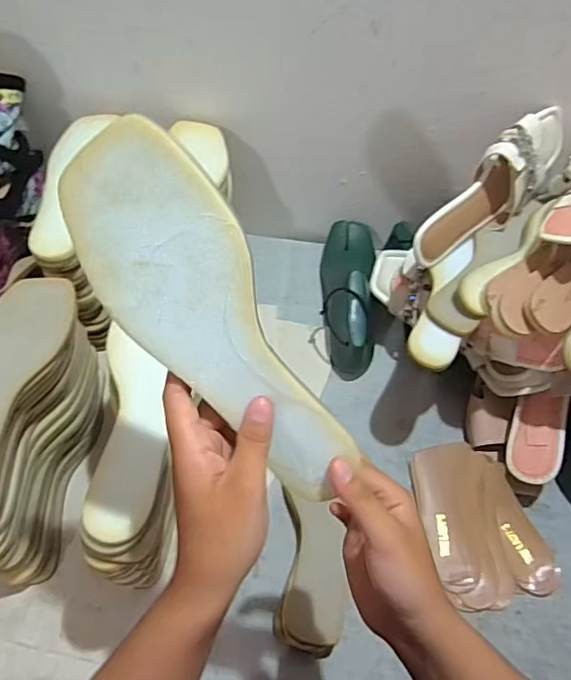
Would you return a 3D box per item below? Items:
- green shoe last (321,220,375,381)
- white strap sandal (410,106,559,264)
[{"bbox_3d":[0.093,-0.071,0.774,0.079,0.086,0.238,5,57,-1],"label":"green shoe last"},{"bbox_3d":[0.241,-0.181,0.653,0.242,0.091,0.062,-45,43,-2],"label":"white strap sandal"}]

